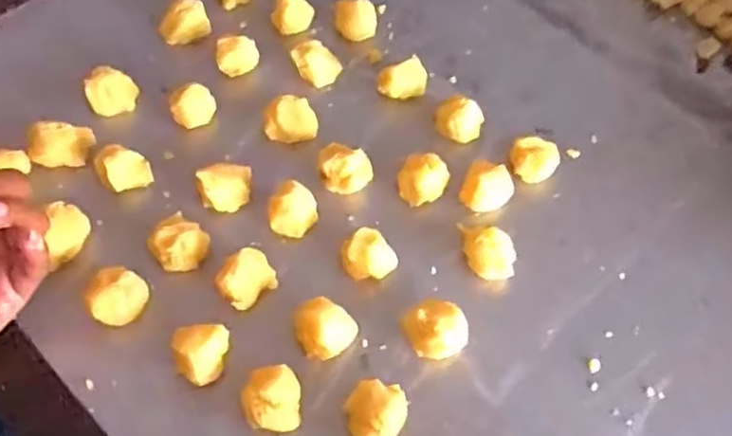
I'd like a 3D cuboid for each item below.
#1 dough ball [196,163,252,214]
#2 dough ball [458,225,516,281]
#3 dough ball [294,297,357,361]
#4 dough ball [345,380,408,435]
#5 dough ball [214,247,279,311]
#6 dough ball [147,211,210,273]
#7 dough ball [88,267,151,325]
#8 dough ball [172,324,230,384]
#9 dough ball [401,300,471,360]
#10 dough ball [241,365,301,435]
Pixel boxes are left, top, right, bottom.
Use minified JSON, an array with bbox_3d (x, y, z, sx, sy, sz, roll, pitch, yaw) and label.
[{"bbox_3d":[-0.092,-0.021,0.434,0.032,0.030,0.028,-7,58,-7],"label":"dough ball"},{"bbox_3d":[0.077,0.020,0.426,0.040,0.027,0.028,22,59,11],"label":"dough ball"},{"bbox_3d":[-0.024,0.065,0.388,0.032,0.030,0.028,-32,64,-21],"label":"dough ball"},{"bbox_3d":[0.005,0.106,0.361,0.031,0.030,0.031,-13,59,-11],"label":"dough ball"},{"bbox_3d":[-0.071,0.038,0.399,0.033,0.025,0.026,-37,66,-23],"label":"dough ball"},{"bbox_3d":[-0.114,0.017,0.413,0.030,0.028,0.031,1,57,-2],"label":"dough ball"},{"bbox_3d":[-0.142,0.046,0.385,0.024,0.026,0.031,15,58,7],"label":"dough ball"},{"bbox_3d":[-0.090,0.075,0.369,0.028,0.026,0.029,1,57,-2],"label":"dough ball"},{"bbox_3d":[0.042,0.066,0.392,0.034,0.025,0.030,-24,61,-17],"label":"dough ball"},{"bbox_3d":[-0.051,0.098,0.360,0.030,0.020,0.032,-7,58,-7],"label":"dough ball"}]

